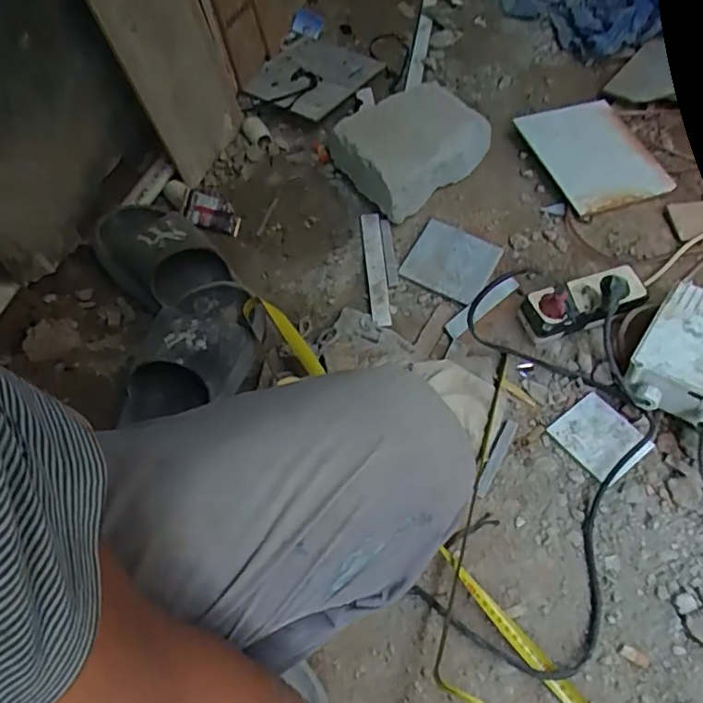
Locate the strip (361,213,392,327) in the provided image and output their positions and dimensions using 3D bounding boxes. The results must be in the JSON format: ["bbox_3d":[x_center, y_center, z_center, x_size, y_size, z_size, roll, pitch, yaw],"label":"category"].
[{"bbox_3d":[0.033,-0.116,0.790,0.026,0.013,0.198,-4,59,-2],"label":"strip"}]

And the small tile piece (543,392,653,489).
[{"bbox_3d":[0.288,0.099,0.662,0.077,0.012,0.091,-35,58,-12],"label":"small tile piece"}]

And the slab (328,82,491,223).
[{"bbox_3d":[0.091,-0.310,0.862,0.225,0.091,0.169,-36,66,-19],"label":"slab"}]

